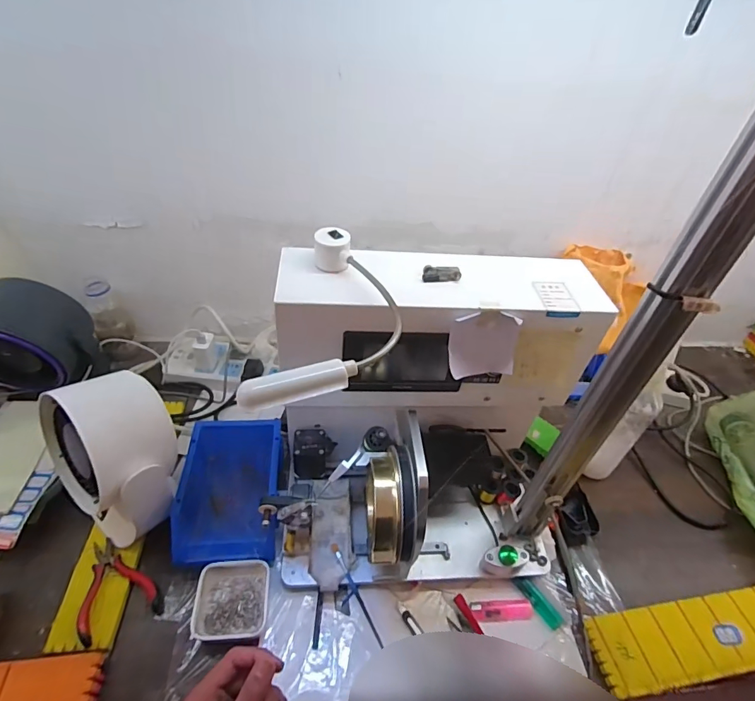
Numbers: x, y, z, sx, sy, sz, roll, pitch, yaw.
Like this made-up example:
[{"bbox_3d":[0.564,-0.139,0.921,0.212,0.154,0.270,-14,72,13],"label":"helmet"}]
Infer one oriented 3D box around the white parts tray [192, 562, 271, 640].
[{"bbox_3d":[-0.172,0.294,0.515,0.080,0.025,0.077,0,43,-7],"label":"white parts tray"}]

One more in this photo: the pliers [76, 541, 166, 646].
[{"bbox_3d":[-0.317,0.281,0.530,0.083,0.010,0.111,-17,48,-24],"label":"pliers"}]

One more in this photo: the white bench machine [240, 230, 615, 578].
[{"bbox_3d":[0.059,0.097,0.511,0.341,0.333,0.244,0,43,-7],"label":"white bench machine"}]

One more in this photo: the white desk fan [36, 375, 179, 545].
[{"bbox_3d":[-0.330,0.122,0.547,0.171,0.195,0.124,30,47,23],"label":"white desk fan"}]

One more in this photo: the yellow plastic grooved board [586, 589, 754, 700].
[{"bbox_3d":[0.411,0.342,0.525,0.318,0.023,0.079,-3,43,-11],"label":"yellow plastic grooved board"}]

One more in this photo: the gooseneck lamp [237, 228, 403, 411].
[{"bbox_3d":[-0.030,-0.031,0.375,0.100,0.029,0.229,9,43,3],"label":"gooseneck lamp"}]

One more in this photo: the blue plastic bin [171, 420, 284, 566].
[{"bbox_3d":[-0.195,0.189,0.592,0.126,0.075,0.185,0,43,-7],"label":"blue plastic bin"}]

